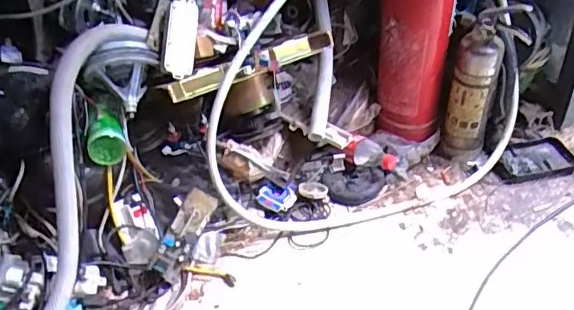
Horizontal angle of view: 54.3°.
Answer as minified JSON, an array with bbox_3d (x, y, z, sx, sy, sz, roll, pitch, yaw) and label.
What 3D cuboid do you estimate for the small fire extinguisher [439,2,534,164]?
[{"bbox_3d":[0.415,-0.139,1.194,0.124,0.340,0.091,17,41,24],"label":"small fire extinguisher"}]

